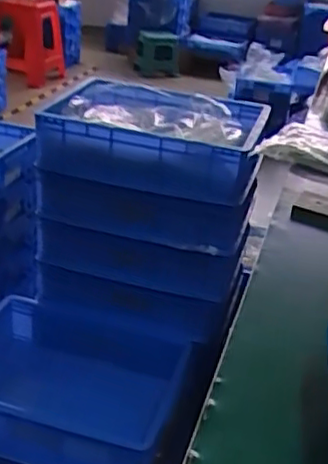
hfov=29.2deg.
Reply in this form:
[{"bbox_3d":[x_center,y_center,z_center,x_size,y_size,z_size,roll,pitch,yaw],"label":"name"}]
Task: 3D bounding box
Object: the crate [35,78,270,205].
[{"bbox_3d":[-0.005,-0.207,1.314,0.410,0.127,0.351,11,28,11],"label":"crate"}]

